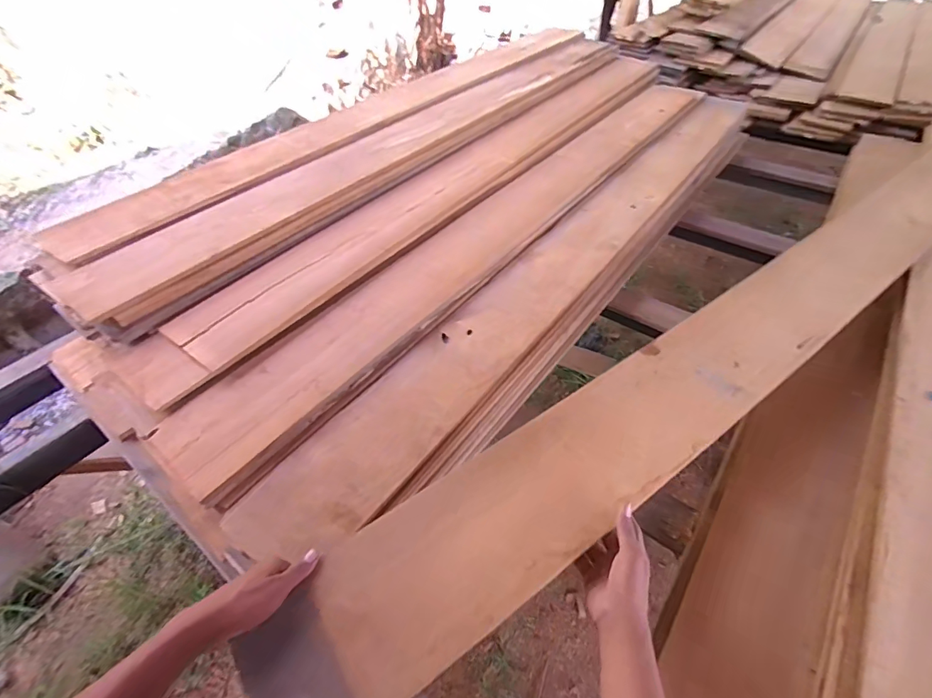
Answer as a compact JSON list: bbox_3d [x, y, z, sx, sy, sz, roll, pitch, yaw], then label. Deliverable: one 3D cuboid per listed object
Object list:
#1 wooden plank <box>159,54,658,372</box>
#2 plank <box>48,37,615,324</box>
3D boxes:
[{"bbox_3d":[0.056,-0.578,1.314,0.198,0.038,1.930,30,56,24],"label":"wooden plank"},{"bbox_3d":[-0.111,-0.656,1.312,0.171,0.030,1.986,38,58,14],"label":"plank"}]

